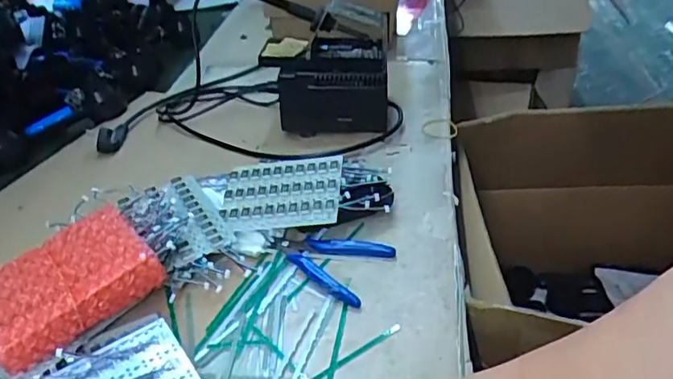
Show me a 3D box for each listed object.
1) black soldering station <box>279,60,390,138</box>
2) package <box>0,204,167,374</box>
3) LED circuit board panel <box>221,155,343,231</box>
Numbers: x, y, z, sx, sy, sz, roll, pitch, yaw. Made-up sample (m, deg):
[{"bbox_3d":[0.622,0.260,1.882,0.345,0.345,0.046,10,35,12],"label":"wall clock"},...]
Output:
[{"bbox_3d":[-0.006,-0.123,0.740,0.138,0.090,0.038,-5,36,0],"label":"black soldering station"},{"bbox_3d":[-0.238,0.083,0.504,0.141,0.052,0.103,-30,42,-29],"label":"package"},{"bbox_3d":[-0.058,0.002,0.611,0.128,0.010,0.095,-9,43,9],"label":"LED circuit board panel"}]

